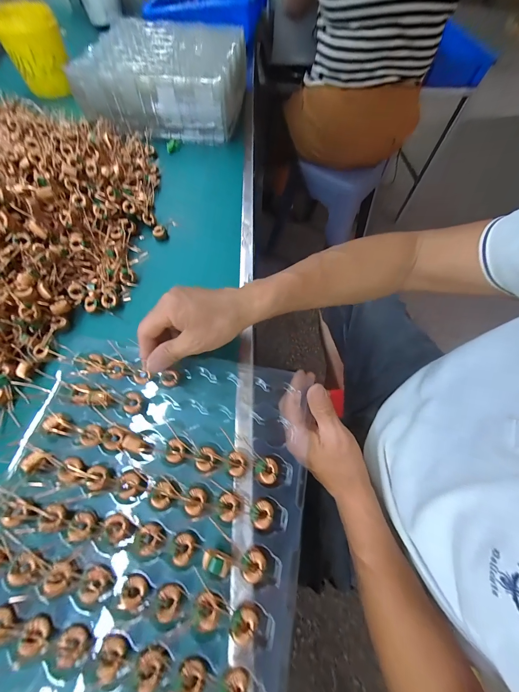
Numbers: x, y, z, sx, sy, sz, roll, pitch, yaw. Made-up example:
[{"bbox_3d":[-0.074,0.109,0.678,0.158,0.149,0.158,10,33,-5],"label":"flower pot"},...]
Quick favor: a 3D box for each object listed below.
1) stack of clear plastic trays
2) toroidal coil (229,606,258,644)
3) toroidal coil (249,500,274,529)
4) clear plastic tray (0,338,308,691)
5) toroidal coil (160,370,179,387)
[{"bbox_3d":[-0.180,-0.564,0.558,0.285,0.091,0.294,9,63,3],"label":"stack of clear plastic trays"},{"bbox_3d":[-0.013,0.217,0.207,0.022,0.007,0.019,-38,70,-19],"label":"toroidal coil"},{"bbox_3d":[0.003,0.154,0.243,0.021,0.011,0.021,1,63,-1],"label":"toroidal coil"},{"bbox_3d":[-0.103,0.139,0.250,0.280,0.021,0.282,10,63,3],"label":"clear plastic tray"},{"bbox_3d":[-0.101,0.036,0.298,0.016,0.010,0.018,31,66,13],"label":"toroidal coil"}]

